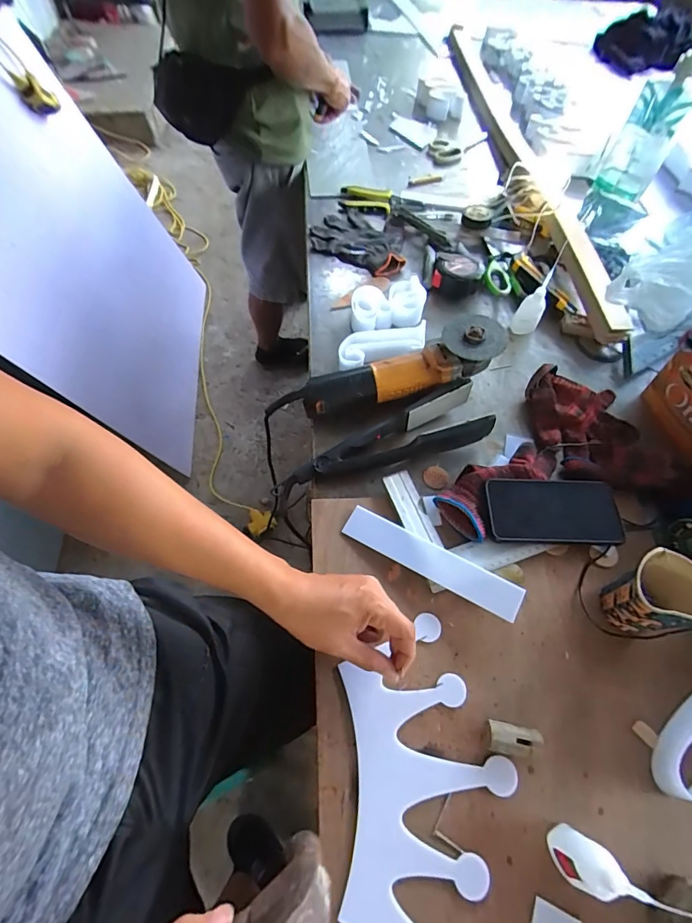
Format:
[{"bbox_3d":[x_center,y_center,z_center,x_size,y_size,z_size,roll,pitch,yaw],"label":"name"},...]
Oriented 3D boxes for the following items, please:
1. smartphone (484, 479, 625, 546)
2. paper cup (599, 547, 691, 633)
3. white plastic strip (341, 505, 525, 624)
[{"bbox_3d":[0.254,0.061,0.533,0.164,0.016,0.079,3,69,-2],"label":"smartphone"},{"bbox_3d":[0.321,0.143,0.460,0.078,0.091,0.072,1,59,-2],"label":"paper cup"},{"bbox_3d":[0.095,0.113,0.501,0.207,0.008,0.042,25,69,19],"label":"white plastic strip"}]

